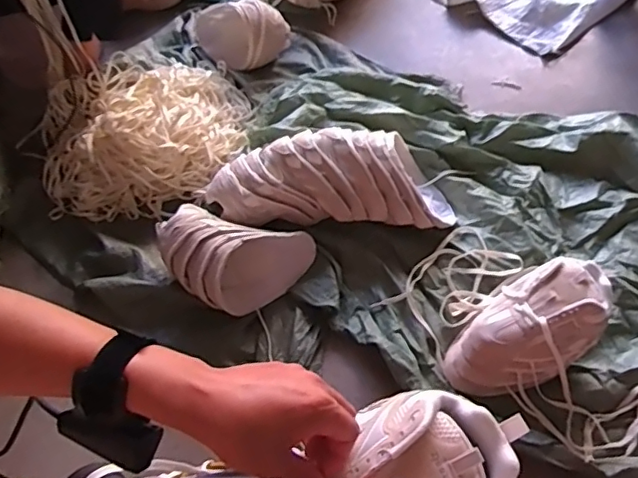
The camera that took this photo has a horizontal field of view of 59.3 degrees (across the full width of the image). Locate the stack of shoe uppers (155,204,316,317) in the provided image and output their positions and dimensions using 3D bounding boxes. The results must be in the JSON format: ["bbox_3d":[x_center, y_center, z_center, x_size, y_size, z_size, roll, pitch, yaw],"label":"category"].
[{"bbox_3d":[-0.160,0.036,1.023,0.265,0.115,0.156,8,61,11],"label":"stack of shoe uppers"}]

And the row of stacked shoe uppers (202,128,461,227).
[{"bbox_3d":[0.023,-0.120,1.091,0.472,0.119,0.164,-2,59,5],"label":"row of stacked shoe uppers"}]

